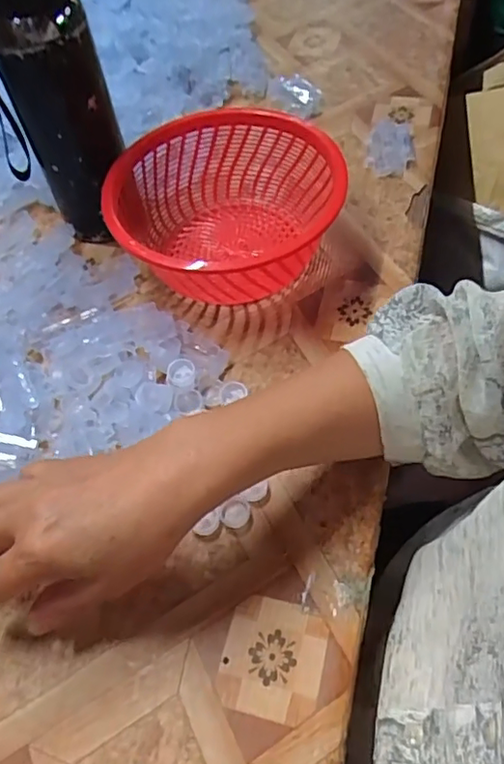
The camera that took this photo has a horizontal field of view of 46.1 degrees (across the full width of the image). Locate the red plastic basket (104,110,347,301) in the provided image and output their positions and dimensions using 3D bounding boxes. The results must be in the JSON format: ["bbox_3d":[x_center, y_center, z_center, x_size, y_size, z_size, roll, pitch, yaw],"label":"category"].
[{"bbox_3d":[-0.023,-0.135,0.481,0.171,0.078,0.182,19,60,16],"label":"red plastic basket"}]

